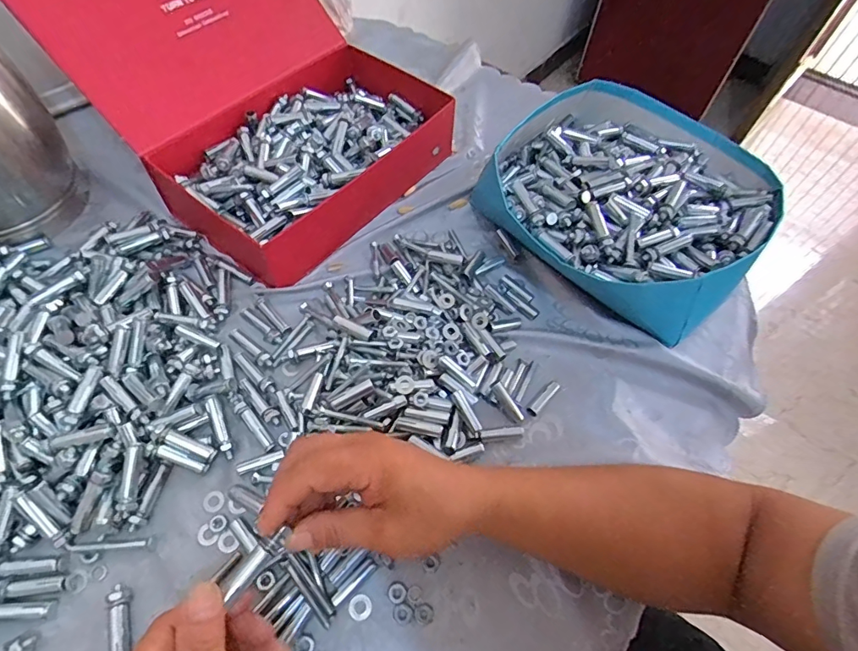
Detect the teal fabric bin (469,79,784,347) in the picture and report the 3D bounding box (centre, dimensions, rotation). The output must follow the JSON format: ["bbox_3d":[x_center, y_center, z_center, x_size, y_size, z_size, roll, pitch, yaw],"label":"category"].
[{"bbox_3d":[0.208,-0.140,0.530,0.272,0.089,0.274,32,62,15],"label":"teal fabric bin"}]

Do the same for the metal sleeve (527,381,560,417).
[{"bbox_3d":[0.108,0.067,0.446,0.011,0.013,0.043,38,63,18],"label":"metal sleeve"}]

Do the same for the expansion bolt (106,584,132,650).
[{"bbox_3d":[-0.216,0.211,0.335,0.013,0.013,0.052,-15,61,-13],"label":"expansion bolt"}]

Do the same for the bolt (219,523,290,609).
[{"bbox_3d":[-0.102,0.141,0.287,0.012,0.010,0.047,38,70,17],"label":"bolt"}]

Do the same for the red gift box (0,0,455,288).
[{"bbox_3d":[-0.187,-0.273,0.518,0.337,0.192,0.299,36,63,16],"label":"red gift box"}]

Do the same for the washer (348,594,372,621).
[{"bbox_3d":[-0.050,0.207,0.352,0.017,0.004,0.017,2,59,-3],"label":"washer"}]

